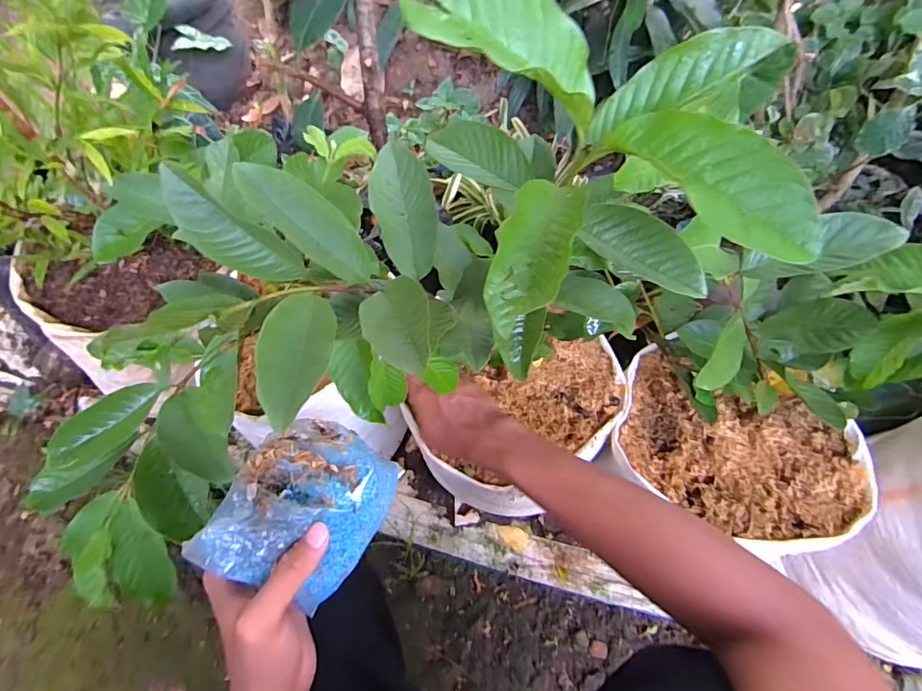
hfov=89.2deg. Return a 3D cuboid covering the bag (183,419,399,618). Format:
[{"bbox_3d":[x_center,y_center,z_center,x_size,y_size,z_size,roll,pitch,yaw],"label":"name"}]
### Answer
[{"bbox_3d":[-0.104,0.114,0.324,0.076,0.090,0.113,24,59,15],"label":"bag"}]

